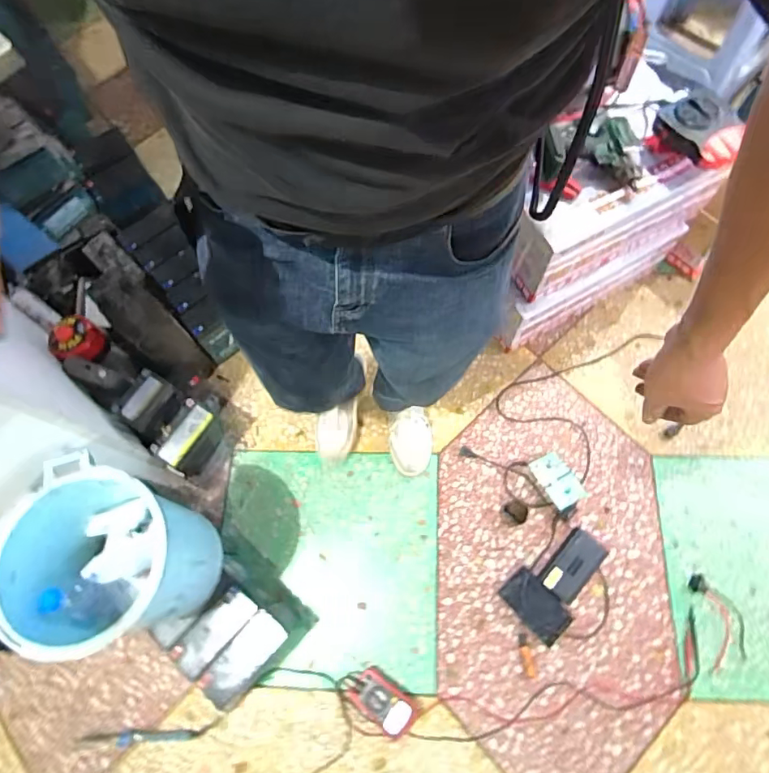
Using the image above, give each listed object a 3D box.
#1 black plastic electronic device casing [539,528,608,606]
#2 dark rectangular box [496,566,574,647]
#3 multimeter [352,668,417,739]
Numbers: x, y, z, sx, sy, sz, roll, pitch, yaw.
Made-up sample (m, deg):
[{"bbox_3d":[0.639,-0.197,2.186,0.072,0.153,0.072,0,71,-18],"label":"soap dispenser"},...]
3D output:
[{"bbox_3d":[0.420,0.398,1.120,0.087,0.032,0.150,39,77,14],"label":"black plastic electronic device casing"},{"bbox_3d":[0.333,0.482,1.110,0.089,0.016,0.149,-43,74,-12],"label":"dark rectangular box"},{"bbox_3d":[-0.001,0.659,1.048,0.141,0.057,0.082,38,76,14],"label":"multimeter"}]

